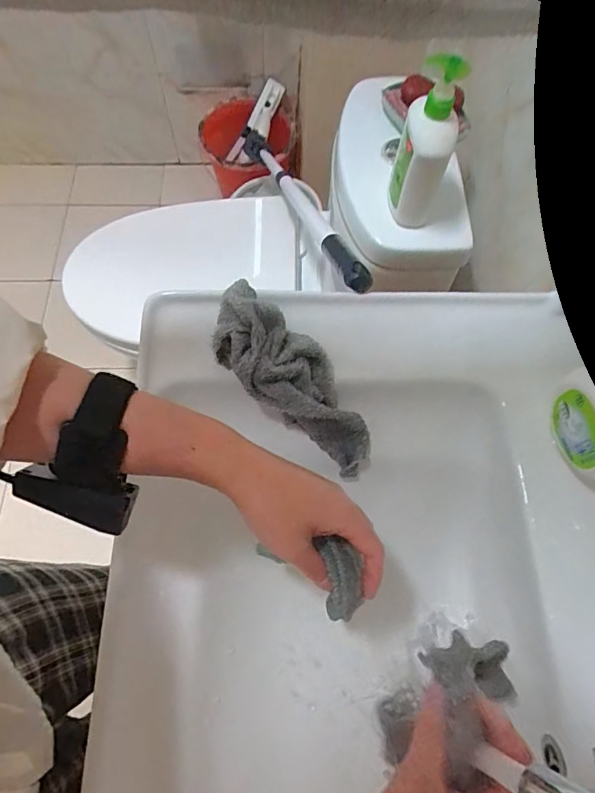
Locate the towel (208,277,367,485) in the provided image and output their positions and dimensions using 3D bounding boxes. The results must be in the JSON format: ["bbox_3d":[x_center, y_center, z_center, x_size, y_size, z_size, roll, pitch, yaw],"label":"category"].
[{"bbox_3d":[0.001,-0.007,0.428,0.068,0.051,0.207,-44,102,-17],"label":"towel"}]

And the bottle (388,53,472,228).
[{"bbox_3d":[0.149,-0.288,0.543,0.059,0.175,0.069,14,68,4],"label":"bottle"}]

